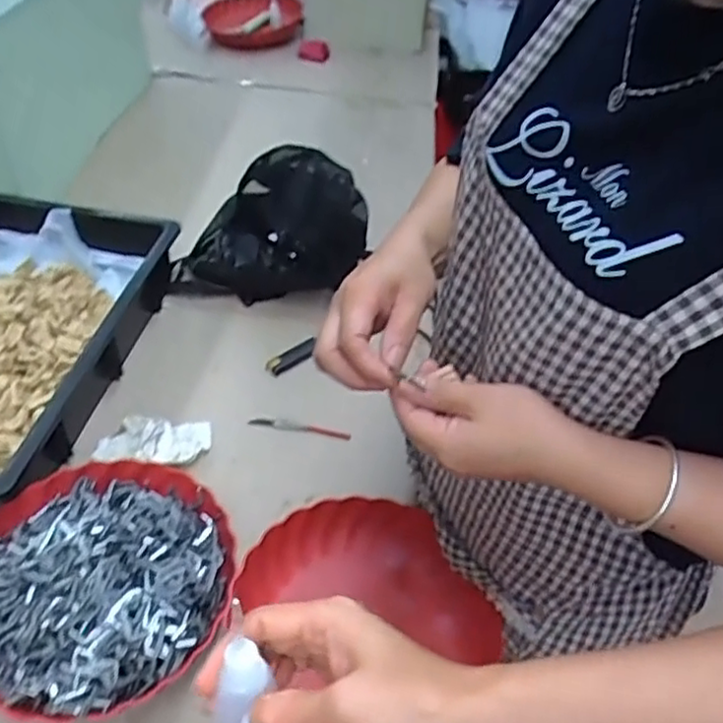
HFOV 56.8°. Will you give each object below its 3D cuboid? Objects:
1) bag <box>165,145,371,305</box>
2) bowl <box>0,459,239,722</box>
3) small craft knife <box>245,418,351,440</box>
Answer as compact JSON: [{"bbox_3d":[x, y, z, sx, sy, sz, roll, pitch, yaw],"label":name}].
[{"bbox_3d":[-0.131,-0.196,0.932,0.266,0.167,0.154,6,46,4],"label":"bag"},{"bbox_3d":[-0.240,0.197,0.614,0.235,0.063,0.236,1,46,-1],"label":"bowl"},{"bbox_3d":[-0.073,0.079,0.797,0.119,0.008,0.015,6,46,4],"label":"small craft knife"}]

